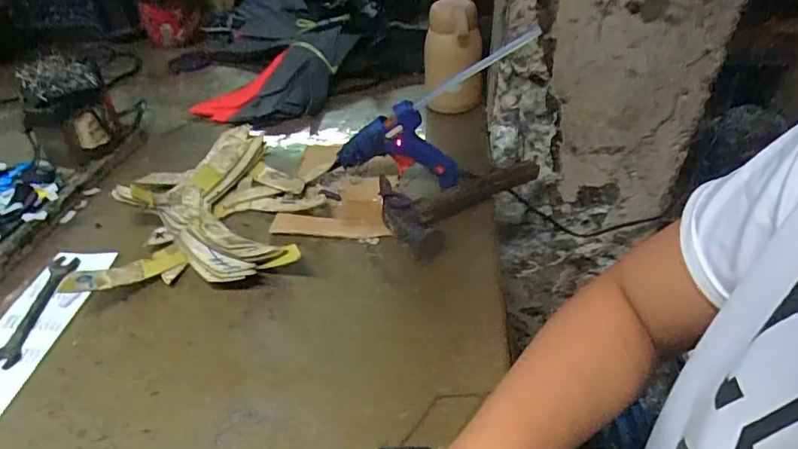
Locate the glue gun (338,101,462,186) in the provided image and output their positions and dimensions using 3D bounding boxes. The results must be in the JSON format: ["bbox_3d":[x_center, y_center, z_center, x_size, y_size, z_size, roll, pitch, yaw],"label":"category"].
[{"bbox_3d":[-0.001,-0.083,0.550,0.125,0.093,0.022,-2,39,1],"label":"glue gun"}]

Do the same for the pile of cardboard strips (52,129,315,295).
[{"bbox_3d":[-0.183,-0.028,0.538,0.201,0.036,0.268,-6,39,-4],"label":"pile of cardboard strips"}]

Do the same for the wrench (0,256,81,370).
[{"bbox_3d":[-0.310,0.068,0.450,0.030,0.006,0.128,-7,39,-5],"label":"wrench"}]

